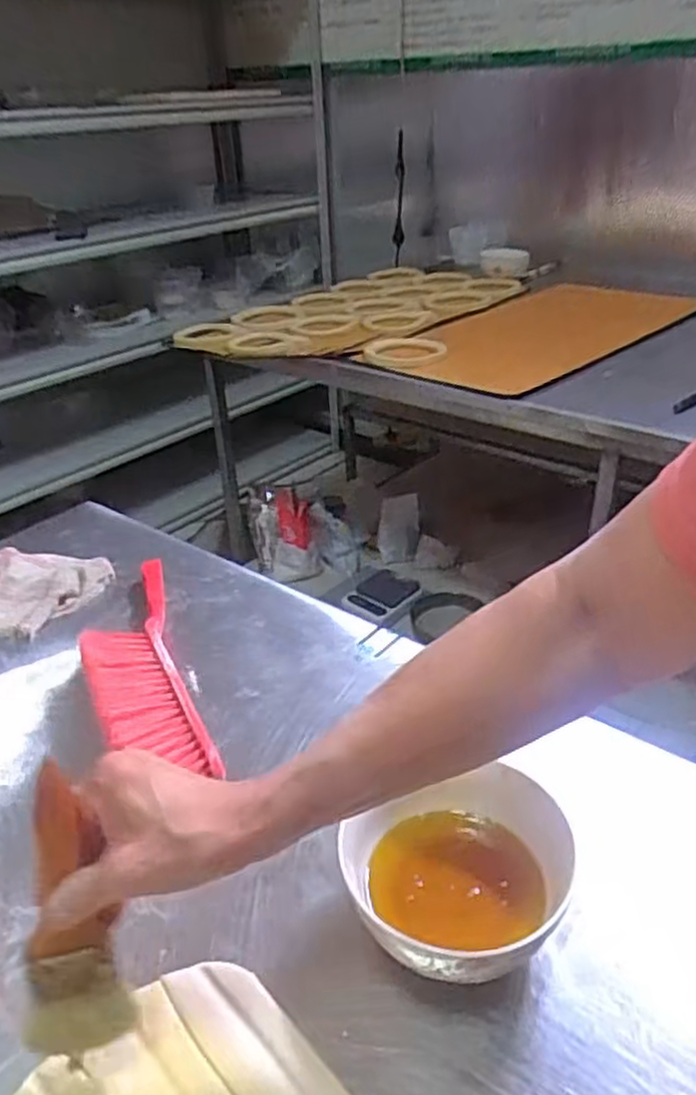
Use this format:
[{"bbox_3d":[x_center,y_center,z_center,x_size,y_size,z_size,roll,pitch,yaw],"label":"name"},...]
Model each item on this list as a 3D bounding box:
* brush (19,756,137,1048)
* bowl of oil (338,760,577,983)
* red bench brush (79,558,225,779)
[{"bbox_3d":[-0.152,0.198,0.402,0.052,0.164,0.012,-7,10,-13],"label":"brush"},{"bbox_3d":[0.073,0.217,0.507,0.148,0.067,0.120,-5,31,0],"label":"bowl of oil"},{"bbox_3d":[-0.208,0.106,0.736,0.095,0.054,0.375,-14,32,-16],"label":"red bench brush"}]

